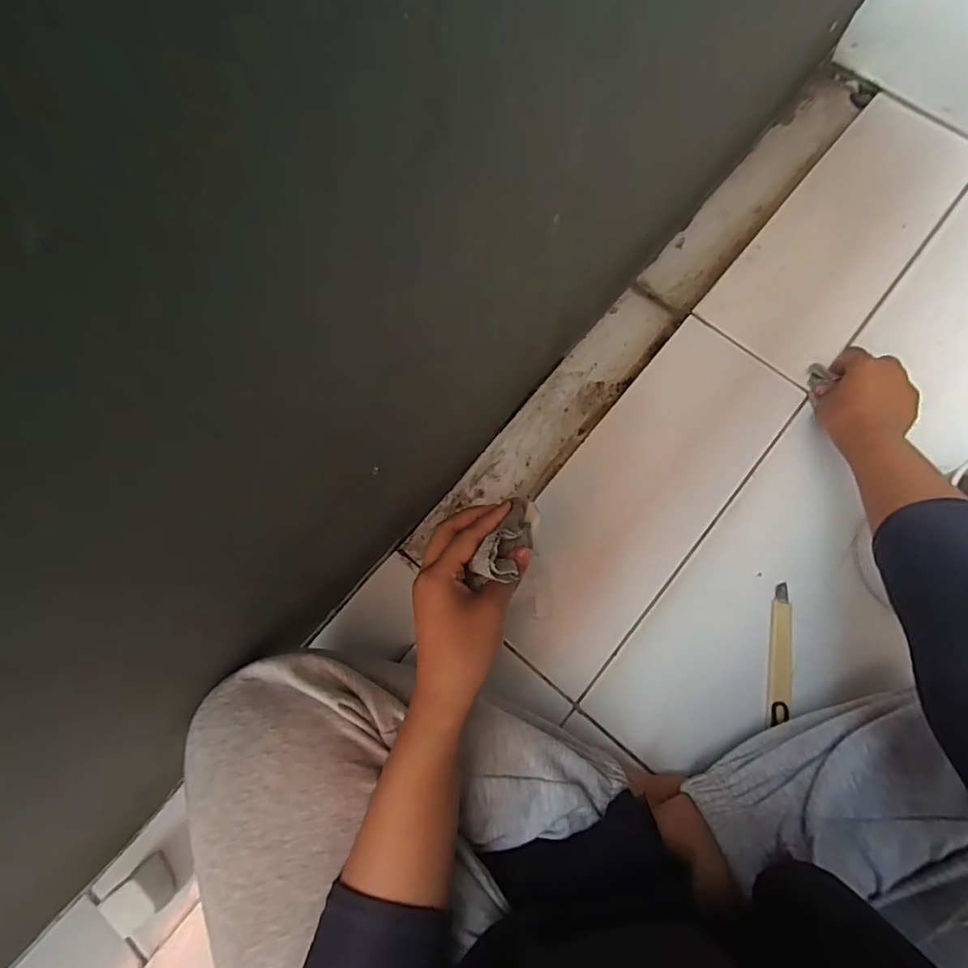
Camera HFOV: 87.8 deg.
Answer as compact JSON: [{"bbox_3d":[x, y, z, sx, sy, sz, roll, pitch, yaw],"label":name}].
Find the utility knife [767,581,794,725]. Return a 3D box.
[{"bbox_3d":[0.276,0.156,0.464,0.020,0.009,0.125,10,77,4],"label":"utility knife"}]

